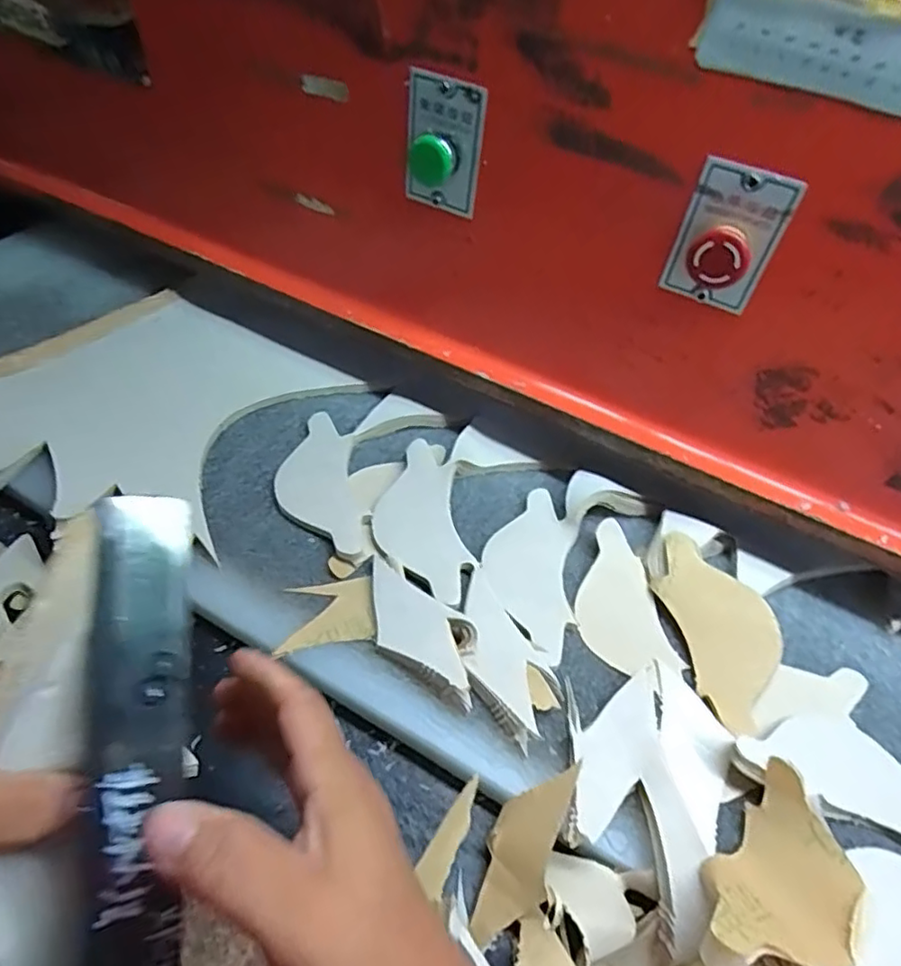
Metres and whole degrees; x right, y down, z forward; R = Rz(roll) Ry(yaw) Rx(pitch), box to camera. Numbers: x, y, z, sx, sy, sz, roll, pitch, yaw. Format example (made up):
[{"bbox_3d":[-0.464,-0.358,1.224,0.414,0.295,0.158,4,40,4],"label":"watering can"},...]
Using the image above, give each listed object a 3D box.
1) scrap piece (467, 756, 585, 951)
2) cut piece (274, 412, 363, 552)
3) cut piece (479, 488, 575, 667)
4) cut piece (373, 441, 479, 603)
[{"bbox_3d":[0.047,0.239,0.396,0.044,0.008,0.116,10,72,32],"label":"scrap piece"},{"bbox_3d":[-0.125,0.000,0.564,0.071,0.010,0.168,-11,51,-5],"label":"cut piece"},{"bbox_3d":[0.065,0.072,0.514,0.072,0.008,0.156,7,47,-1],"label":"cut piece"},{"bbox_3d":[-0.028,0.029,0.539,0.075,0.013,0.161,-6,48,-13],"label":"cut piece"}]

